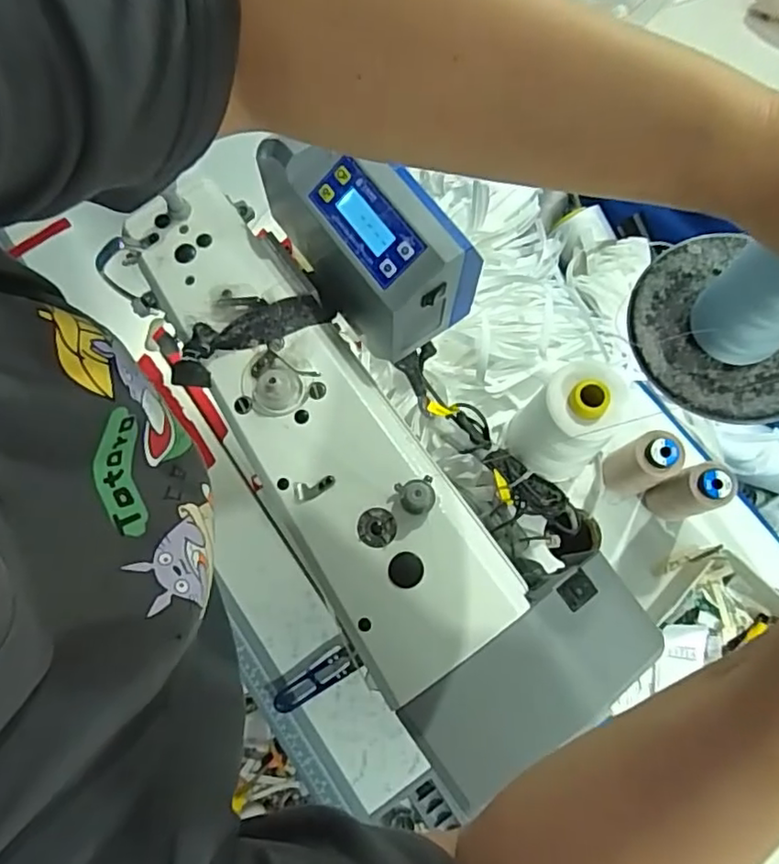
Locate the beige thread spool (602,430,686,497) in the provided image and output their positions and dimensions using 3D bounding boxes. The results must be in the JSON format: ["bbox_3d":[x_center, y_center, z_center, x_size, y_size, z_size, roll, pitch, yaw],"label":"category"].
[{"bbox_3d":[0.250,0.036,0.608,0.042,0.116,0.050,-28,77,-5],"label":"beige thread spool"}]

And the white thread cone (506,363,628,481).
[{"bbox_3d":[0.170,-0.003,0.582,0.074,0.163,0.076,0,76,2],"label":"white thread cone"}]

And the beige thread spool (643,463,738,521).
[{"bbox_3d":[0.295,0.062,0.598,0.037,0.117,0.044,-13,76,-1],"label":"beige thread spool"}]

